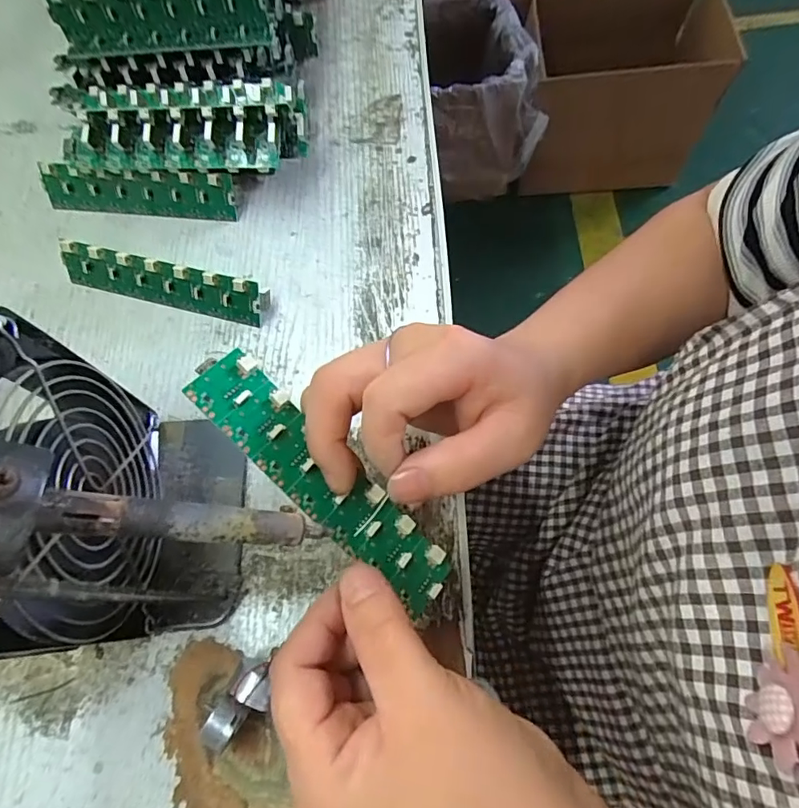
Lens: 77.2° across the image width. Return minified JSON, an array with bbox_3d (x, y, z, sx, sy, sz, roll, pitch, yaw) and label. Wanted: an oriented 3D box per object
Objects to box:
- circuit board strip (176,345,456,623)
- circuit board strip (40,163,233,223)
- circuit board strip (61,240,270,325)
[{"bbox_3d":[-0.031,0.033,0.215,0.136,0.008,0.029,45,76,-6],"label":"circuit board strip"},{"bbox_3d":[-0.178,-0.144,0.341,0.134,0.032,0.007,6,43,6],"label":"circuit board strip"},{"bbox_3d":[-0.149,-0.077,0.315,0.135,0.030,0.009,14,39,8],"label":"circuit board strip"}]

